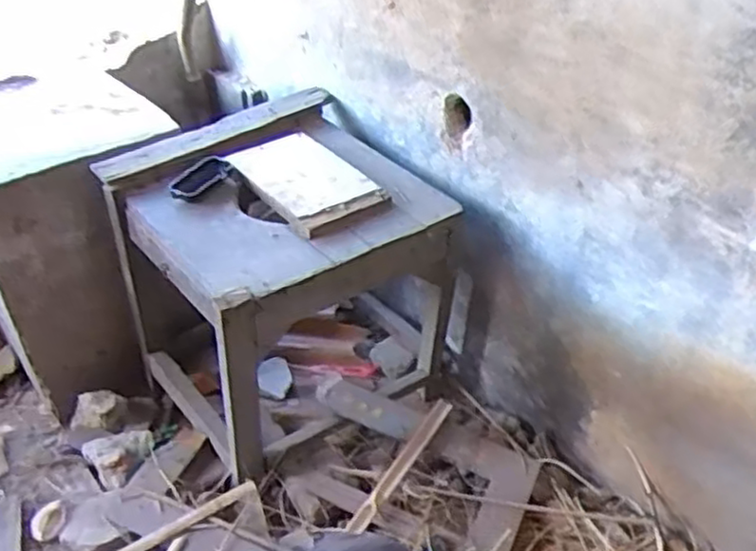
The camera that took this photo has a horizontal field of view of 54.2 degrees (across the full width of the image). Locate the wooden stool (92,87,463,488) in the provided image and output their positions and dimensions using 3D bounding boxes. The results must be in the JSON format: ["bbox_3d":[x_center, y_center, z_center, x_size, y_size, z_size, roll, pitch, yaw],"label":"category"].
[{"bbox_3d":[-0.149,0.017,1.300,0.452,0.452,0.460,-29,45,-30],"label":"wooden stool"}]

